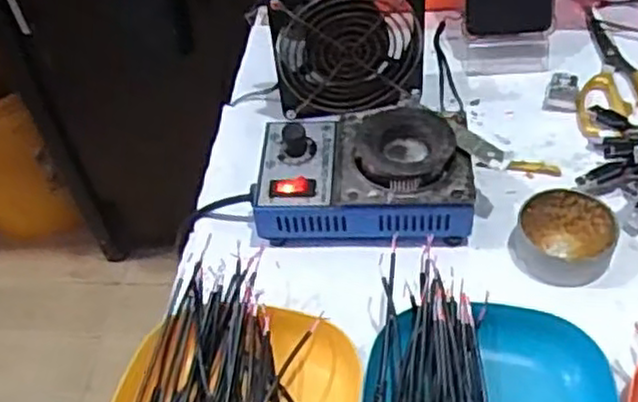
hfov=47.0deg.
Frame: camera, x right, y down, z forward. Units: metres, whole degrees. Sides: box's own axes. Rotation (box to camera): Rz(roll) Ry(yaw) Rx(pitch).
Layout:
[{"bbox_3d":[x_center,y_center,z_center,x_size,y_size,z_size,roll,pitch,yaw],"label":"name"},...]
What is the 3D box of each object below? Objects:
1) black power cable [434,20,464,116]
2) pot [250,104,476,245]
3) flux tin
[{"bbox_3d":[0.113,-0.119,0.645,0.018,0.013,0.106,-2,49,5],"label":"black power cable"},{"bbox_3d":[0.033,-0.019,0.527,0.150,0.063,0.099,1,49,8],"label":"pot"},{"bbox_3d":[0.169,0.024,0.500,0.062,0.023,0.062,5,50,11],"label":"flux tin"}]

